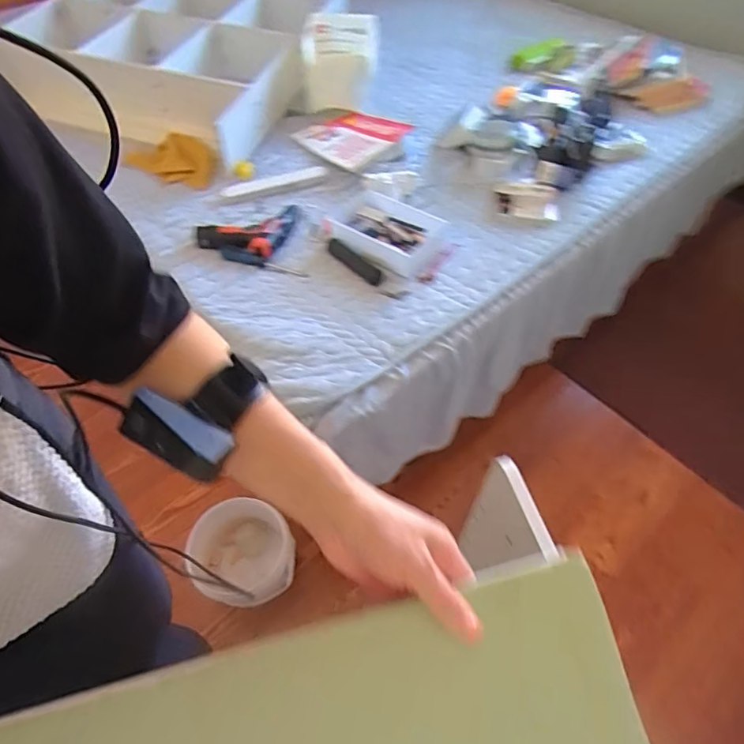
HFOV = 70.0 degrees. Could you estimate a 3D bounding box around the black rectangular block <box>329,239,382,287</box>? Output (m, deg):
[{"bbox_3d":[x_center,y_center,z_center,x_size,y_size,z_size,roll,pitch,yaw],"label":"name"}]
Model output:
[{"bbox_3d":[-0.034,-0.227,1.082,0.030,0.013,0.155,-34,62,-23],"label":"black rectangular block"}]

